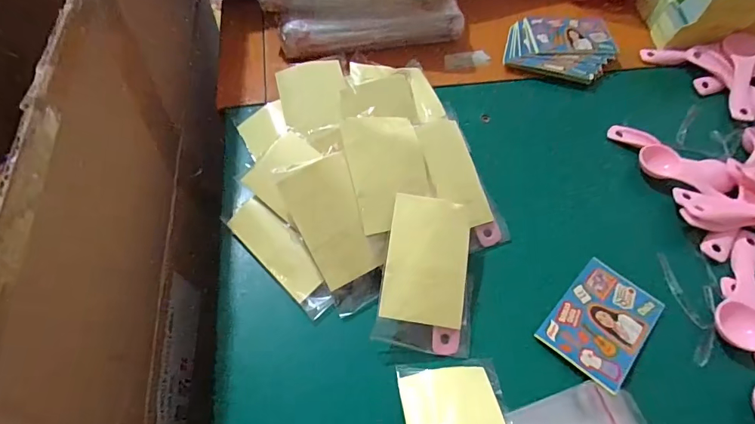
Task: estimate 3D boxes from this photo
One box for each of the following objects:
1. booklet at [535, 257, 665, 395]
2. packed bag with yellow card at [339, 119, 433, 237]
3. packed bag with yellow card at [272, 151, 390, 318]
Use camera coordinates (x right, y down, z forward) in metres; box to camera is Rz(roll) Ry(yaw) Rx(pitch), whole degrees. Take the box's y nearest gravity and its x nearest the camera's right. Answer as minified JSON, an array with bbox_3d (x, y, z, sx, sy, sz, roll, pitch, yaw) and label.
[{"bbox_3d":[0.168,0.080,0.320,0.060,0.004,0.095,38,58,25],"label":"booklet"},{"bbox_3d":[0.009,-0.033,0.335,0.060,0.007,0.090,-13,82,-12],"label":"packed bag with yellow card"},{"bbox_3d":[-0.029,0.014,0.324,0.054,0.012,0.118,-24,88,-14],"label":"packed bag with yellow card"}]

